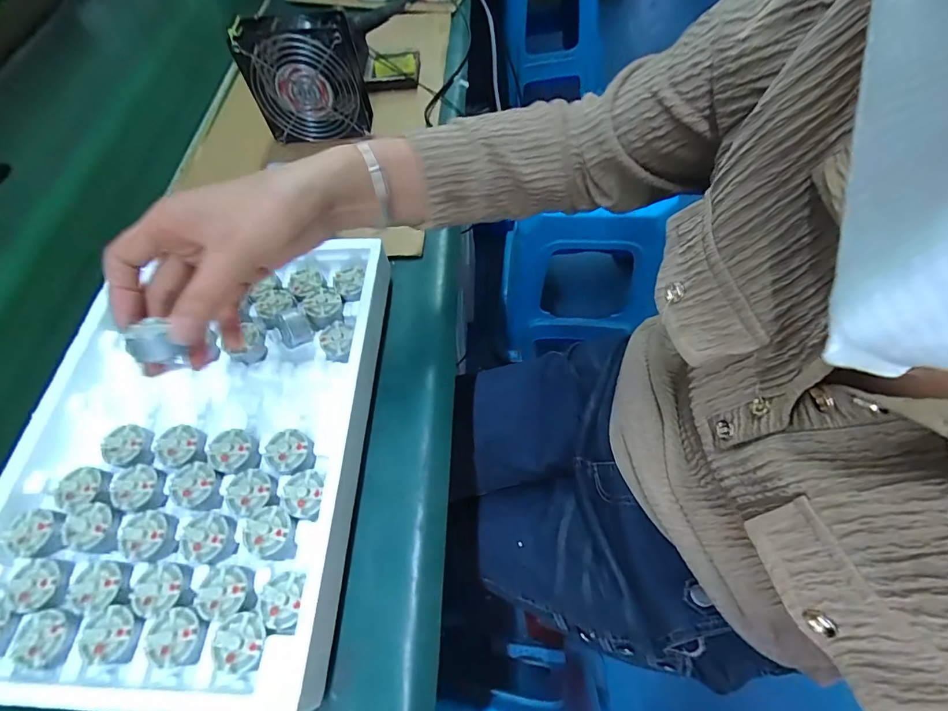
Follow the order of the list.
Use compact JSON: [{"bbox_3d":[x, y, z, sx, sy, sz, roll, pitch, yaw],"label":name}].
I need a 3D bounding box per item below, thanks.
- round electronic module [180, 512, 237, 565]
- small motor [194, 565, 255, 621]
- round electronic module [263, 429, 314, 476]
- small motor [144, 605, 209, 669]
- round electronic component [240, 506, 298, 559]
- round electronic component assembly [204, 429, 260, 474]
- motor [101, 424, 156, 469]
[{"bbox_3d":[-0.180,0.124,0.297,0.032,0.019,0.030,3,61,4],"label":"round electronic module"},{"bbox_3d":[-0.159,0.150,0.279,0.033,0.016,0.029,-9,61,-2],"label":"small motor"},{"bbox_3d":[-0.135,0.071,0.321,0.030,0.016,0.031,-1,61,2],"label":"round electronic module"},{"bbox_3d":[-0.183,0.173,0.272,0.034,0.020,0.029,20,64,13],"label":"small motor"},{"bbox_3d":[-0.137,0.120,0.297,0.034,0.023,0.031,-1,61,2],"label":"round electronic component"},{"bbox_3d":[-0.179,0.071,0.326,0.032,0.017,0.032,-1,61,2],"label":"round electronic component assembly"},{"bbox_3d":[-0.260,0.069,0.331,0.028,0.016,0.030,-15,62,-5],"label":"motor"}]

